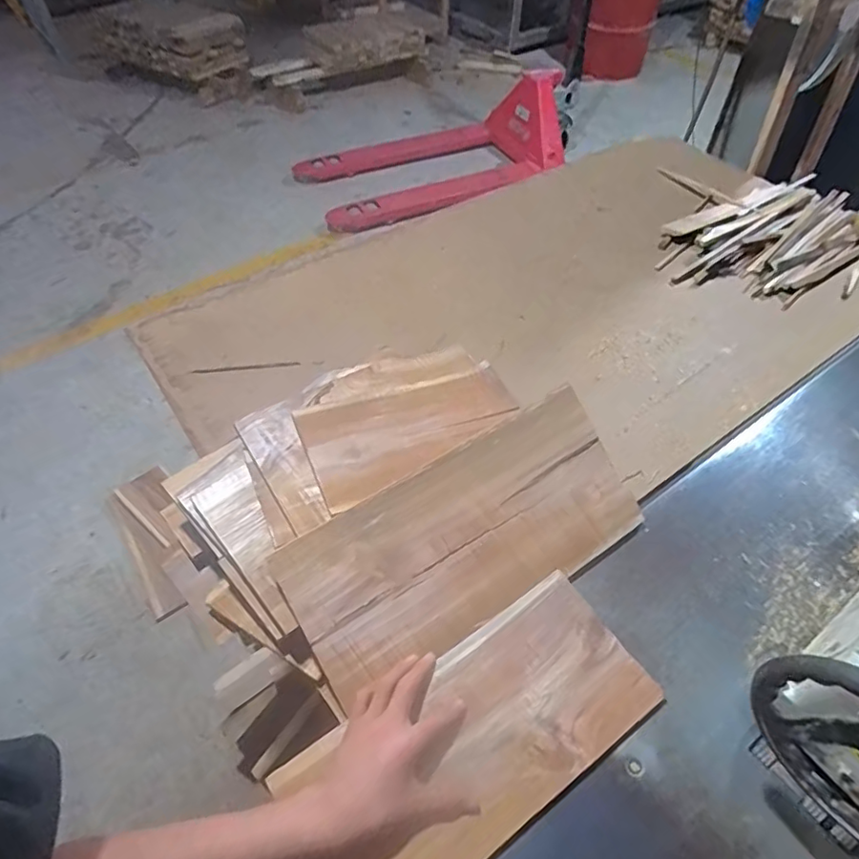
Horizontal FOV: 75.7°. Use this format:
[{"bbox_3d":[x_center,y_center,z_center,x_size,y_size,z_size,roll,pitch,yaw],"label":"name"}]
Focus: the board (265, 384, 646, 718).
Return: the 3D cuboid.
[{"bbox_3d":[0.055,0.130,0.669,0.439,0.009,0.205,-29,90,-20],"label":"board"}]

